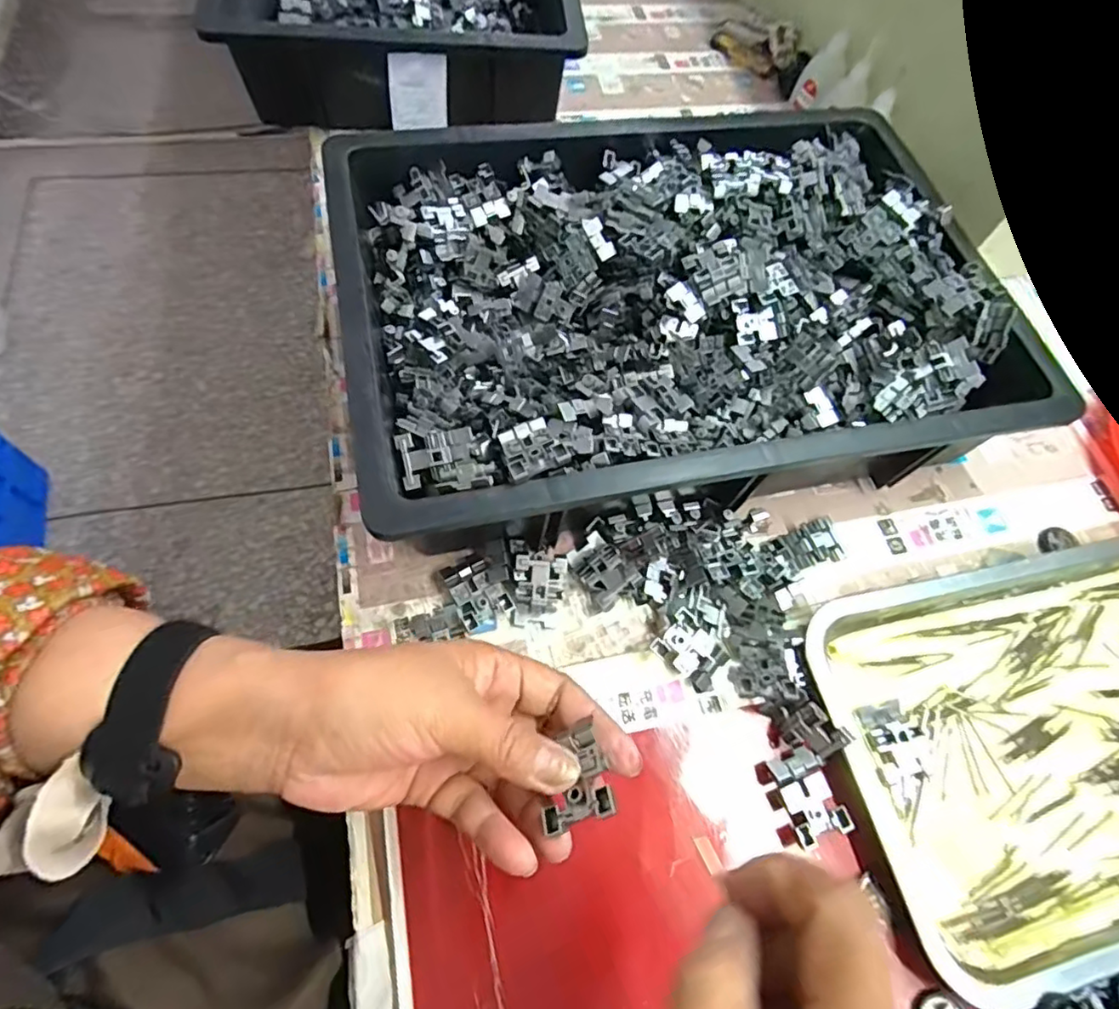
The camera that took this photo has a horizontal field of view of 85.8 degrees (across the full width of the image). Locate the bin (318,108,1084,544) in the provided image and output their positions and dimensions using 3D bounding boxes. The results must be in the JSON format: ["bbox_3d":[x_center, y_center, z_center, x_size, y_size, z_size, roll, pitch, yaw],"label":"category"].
[{"bbox_3d":[0.078,-0.142,0.431,0.430,0.093,0.315,-11,66,-10],"label":"bin"}]

